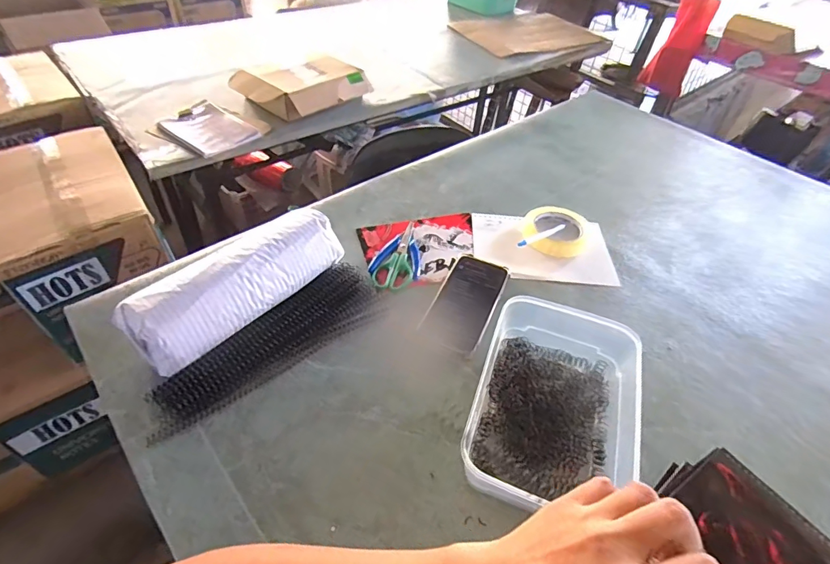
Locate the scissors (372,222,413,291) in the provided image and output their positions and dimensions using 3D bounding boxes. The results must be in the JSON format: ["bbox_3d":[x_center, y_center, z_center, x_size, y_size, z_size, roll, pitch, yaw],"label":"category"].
[{"bbox_3d":[-0.022,-0.042,0.691,0.054,0.005,0.153,12,45,5],"label":"scissors"}]

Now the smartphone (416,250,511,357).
[{"bbox_3d":[0.071,0.023,0.622,0.080,0.010,0.177,20,46,13],"label":"smartphone"}]

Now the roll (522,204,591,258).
[{"bbox_3d":[0.230,-0.080,0.745,0.105,0.021,0.119,20,46,13],"label":"roll"}]

